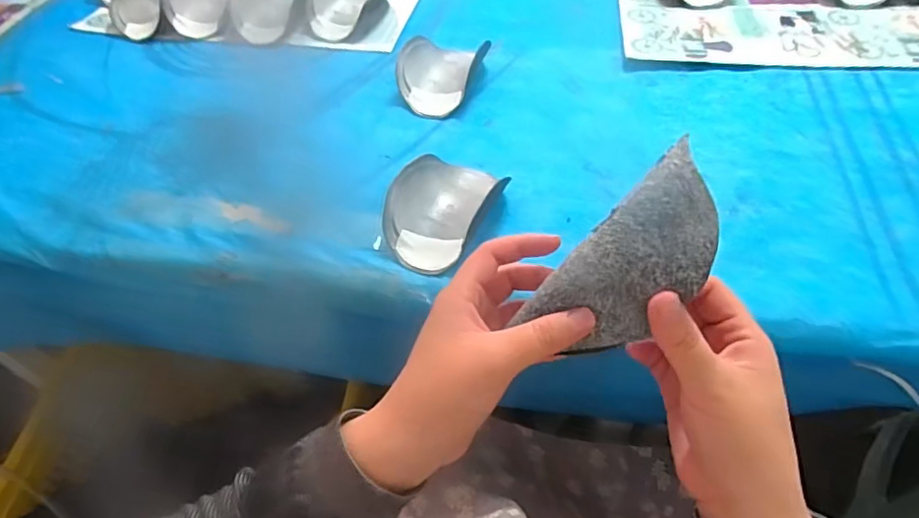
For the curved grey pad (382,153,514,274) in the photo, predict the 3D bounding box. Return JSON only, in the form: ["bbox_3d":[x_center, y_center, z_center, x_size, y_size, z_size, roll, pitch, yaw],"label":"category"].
[{"bbox_3d":[-0.013,-0.054,0.542,0.099,0.045,0.139,9,52,13],"label":"curved grey pad"}]

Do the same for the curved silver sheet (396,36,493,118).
[{"bbox_3d":[-0.029,-0.228,0.694,0.098,0.043,0.115,15,53,16],"label":"curved silver sheet"}]

